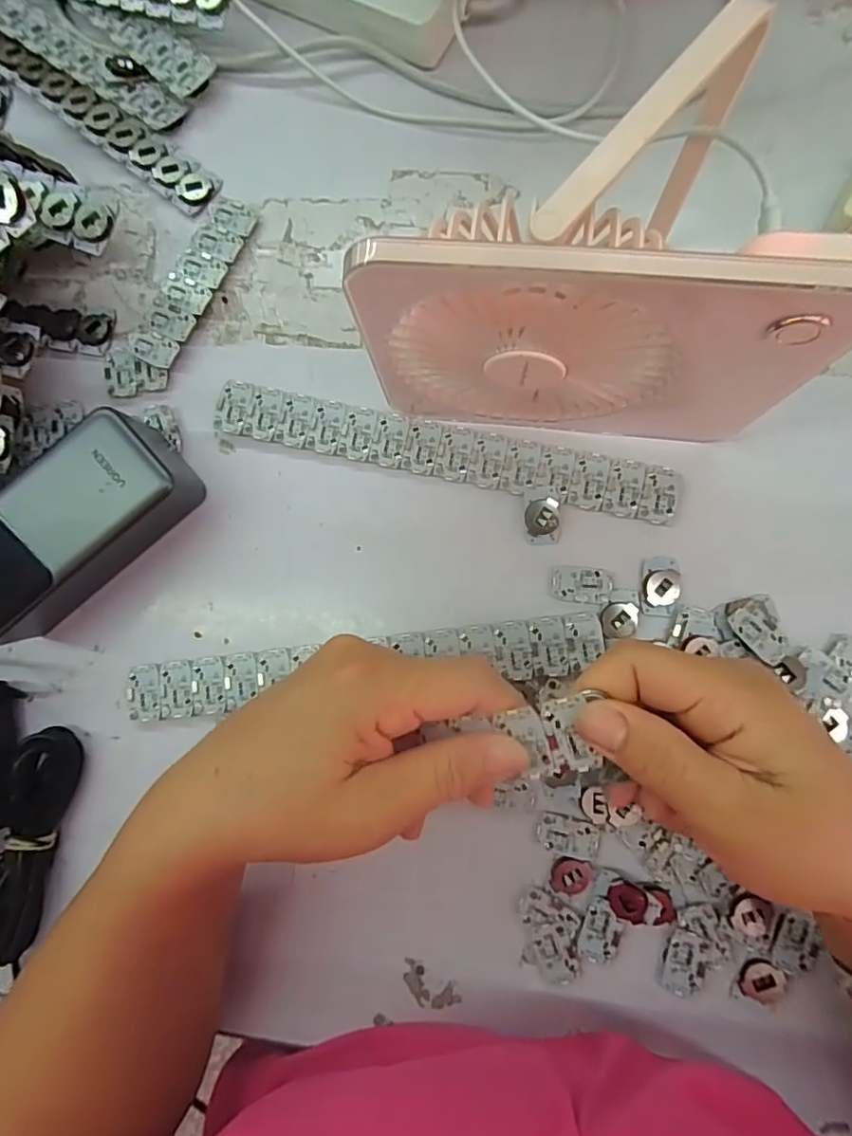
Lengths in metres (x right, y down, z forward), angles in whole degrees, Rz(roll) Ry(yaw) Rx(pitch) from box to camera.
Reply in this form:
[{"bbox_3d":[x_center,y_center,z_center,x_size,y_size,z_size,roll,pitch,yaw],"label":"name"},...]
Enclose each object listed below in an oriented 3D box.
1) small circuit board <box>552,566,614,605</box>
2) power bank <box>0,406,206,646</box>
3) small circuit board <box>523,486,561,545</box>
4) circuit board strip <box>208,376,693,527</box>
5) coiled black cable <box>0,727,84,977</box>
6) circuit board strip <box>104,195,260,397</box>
[{"bbox_3d":[0.081,0.009,0.290,0.030,0.004,0.019,4,85,5],"label":"small circuit board"},{"bbox_3d":[-0.182,-0.016,0.291,0.133,0.055,0.061,-38,83,0],"label":"power bank"},{"bbox_3d":[0.061,-0.028,0.295,0.018,0.004,0.030,-2,84,4],"label":"small circuit board"},{"bbox_3d":[0.008,-0.064,0.303,0.249,0.004,0.029,13,86,6],"label":"circuit board strip"},{"bbox_3d":[-0.208,0.143,0.294,0.029,0.026,0.114,7,85,5],"label":"coiled black cable"},{"bbox_3d":[-0.143,-0.157,0.325,0.036,0.009,0.130,28,87,6],"label":"circuit board strip"}]

